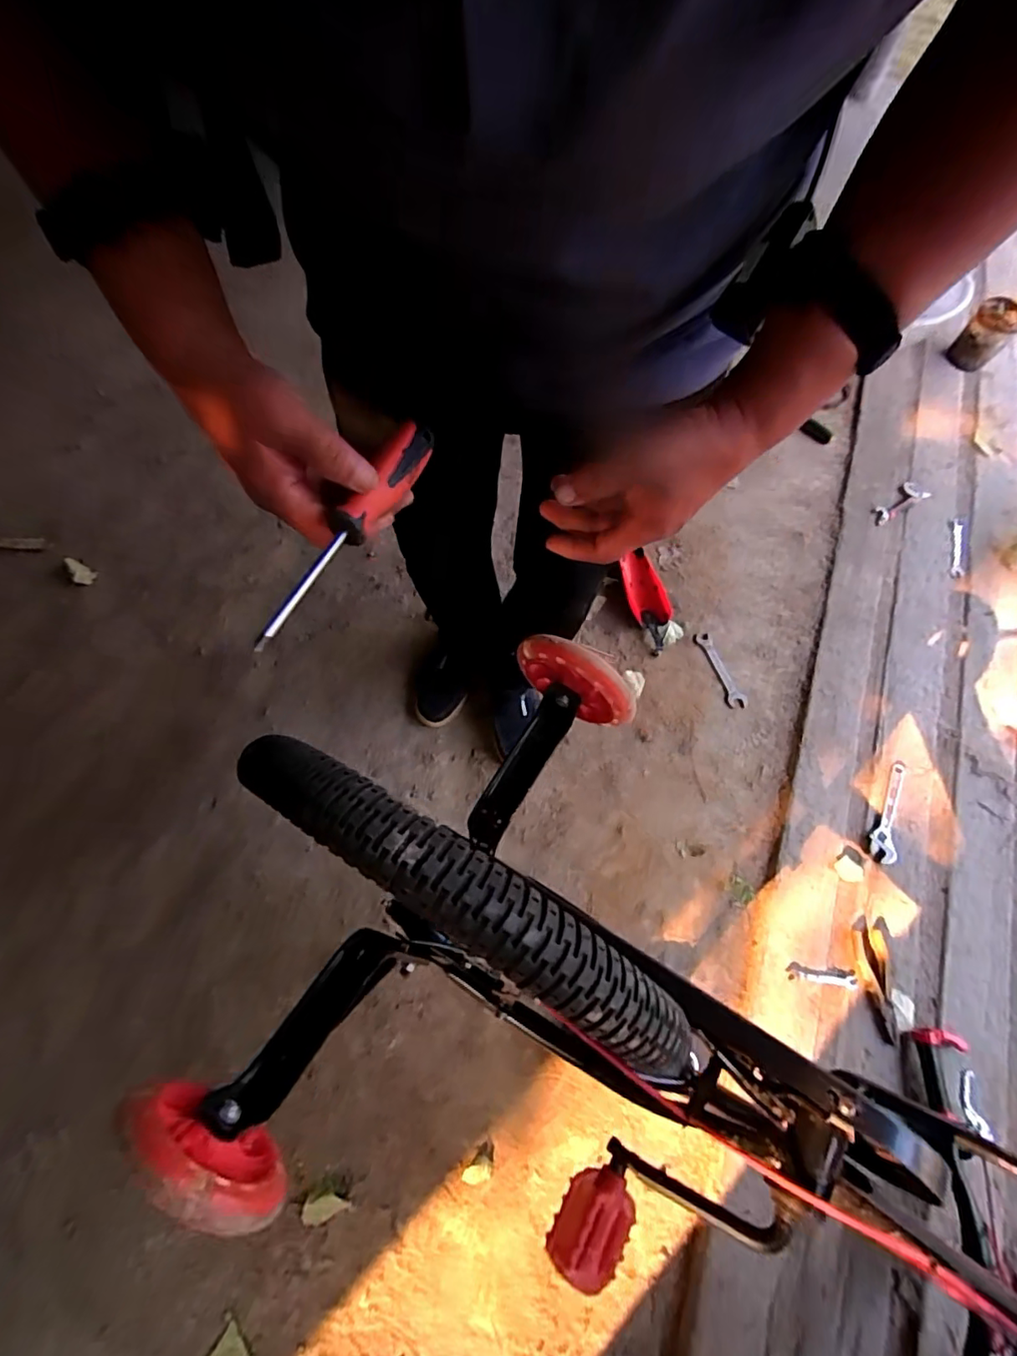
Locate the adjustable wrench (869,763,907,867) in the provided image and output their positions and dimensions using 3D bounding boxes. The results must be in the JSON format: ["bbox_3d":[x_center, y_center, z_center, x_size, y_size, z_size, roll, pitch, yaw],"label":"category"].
[{"bbox_3d":[0.727,0.253,1.031,0.045,0.010,0.199,20,66,8],"label":"adjustable wrench"}]

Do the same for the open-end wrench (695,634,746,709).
[{"bbox_3d":[0.459,-0.018,1.166,0.034,0.007,0.184,-16,66,-8],"label":"open-end wrench"}]

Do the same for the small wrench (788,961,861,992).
[{"bbox_3d":[0.534,0.506,0.917,0.115,0.010,0.029,8,65,3],"label":"small wrench"}]

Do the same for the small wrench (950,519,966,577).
[{"bbox_3d":[1.068,-0.311,1.282,0.028,0.014,0.174,18,66,7],"label":"small wrench"}]

